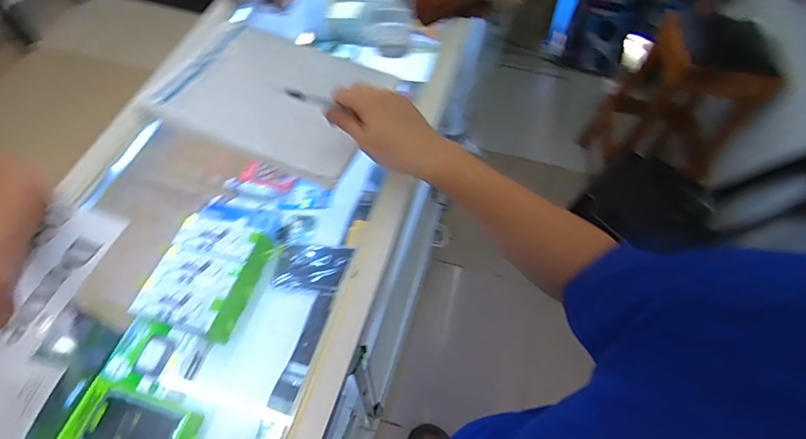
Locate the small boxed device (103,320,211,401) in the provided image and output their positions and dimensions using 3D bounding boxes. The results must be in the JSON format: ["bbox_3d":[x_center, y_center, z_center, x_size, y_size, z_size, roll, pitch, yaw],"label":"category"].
[{"bbox_3d":[-0.373,0.210,0.665,0.138,0.025,0.093,17,60,6],"label":"small boxed device"}]

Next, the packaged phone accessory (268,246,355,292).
[{"bbox_3d":[-0.156,0.079,0.748,0.129,0.015,0.077,0,61,19],"label":"packaged phone accessory"}]

